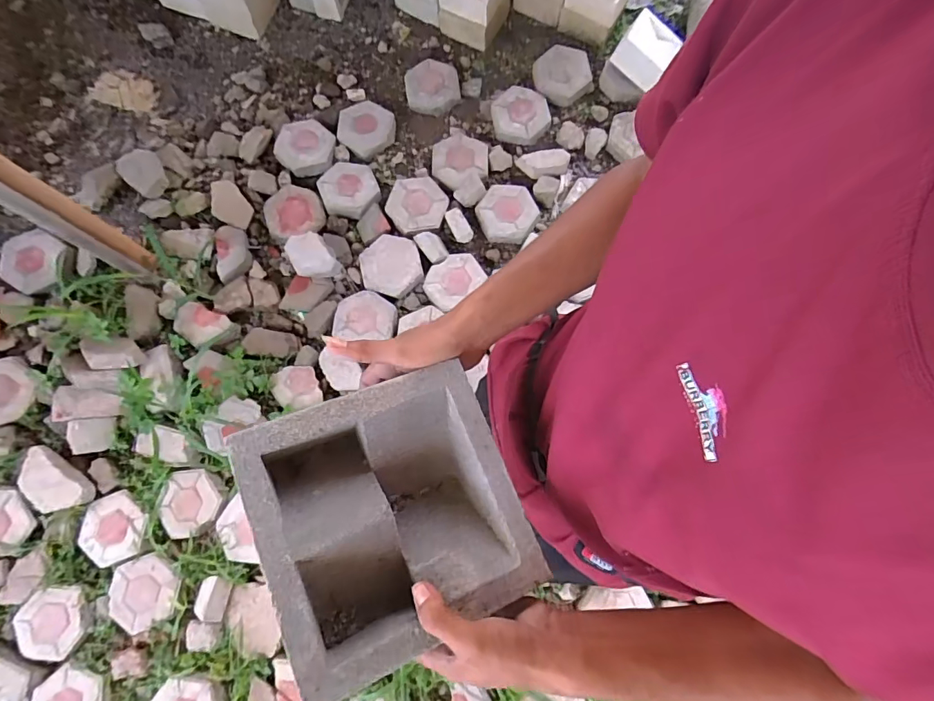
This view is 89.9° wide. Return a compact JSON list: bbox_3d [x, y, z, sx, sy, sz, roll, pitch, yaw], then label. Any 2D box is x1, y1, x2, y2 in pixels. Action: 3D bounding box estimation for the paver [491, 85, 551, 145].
[{"bbox_3d":[0.198,-0.863,1.700,0.223,0.061,0.211,4,77,-1],"label":"paver"}]

